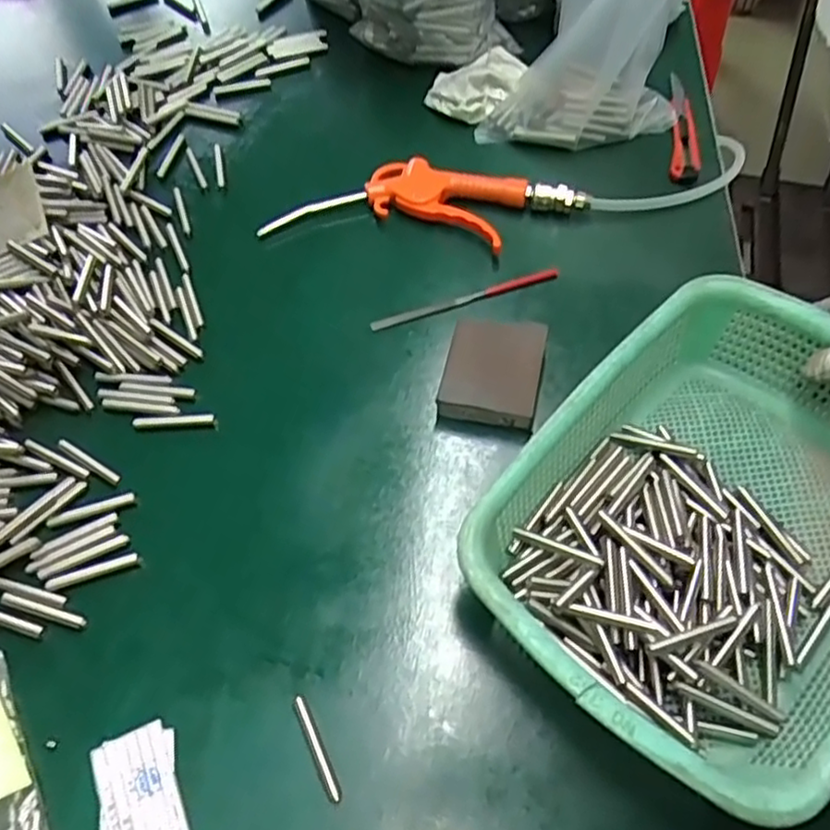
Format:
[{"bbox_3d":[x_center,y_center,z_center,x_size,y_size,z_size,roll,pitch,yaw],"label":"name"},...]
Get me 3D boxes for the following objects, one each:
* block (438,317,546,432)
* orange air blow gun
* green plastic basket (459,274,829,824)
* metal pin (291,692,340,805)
[{"bbox_3d":[0.058,-0.033,0.512,0.069,0.025,0.086,11,61,7],"label":"block"},{"bbox_3d":[0.010,-0.182,0.600,0.272,0.033,0.096,10,61,7],"label":"orange air blow gun"},{"bbox_3d":[0.180,0.064,0.415,0.211,0.072,0.283,39,67,20],"label":"green plastic basket"},{"bbox_3d":[-0.057,0.188,0.391,0.009,0.008,0.060,-23,63,-12],"label":"metal pin"}]

